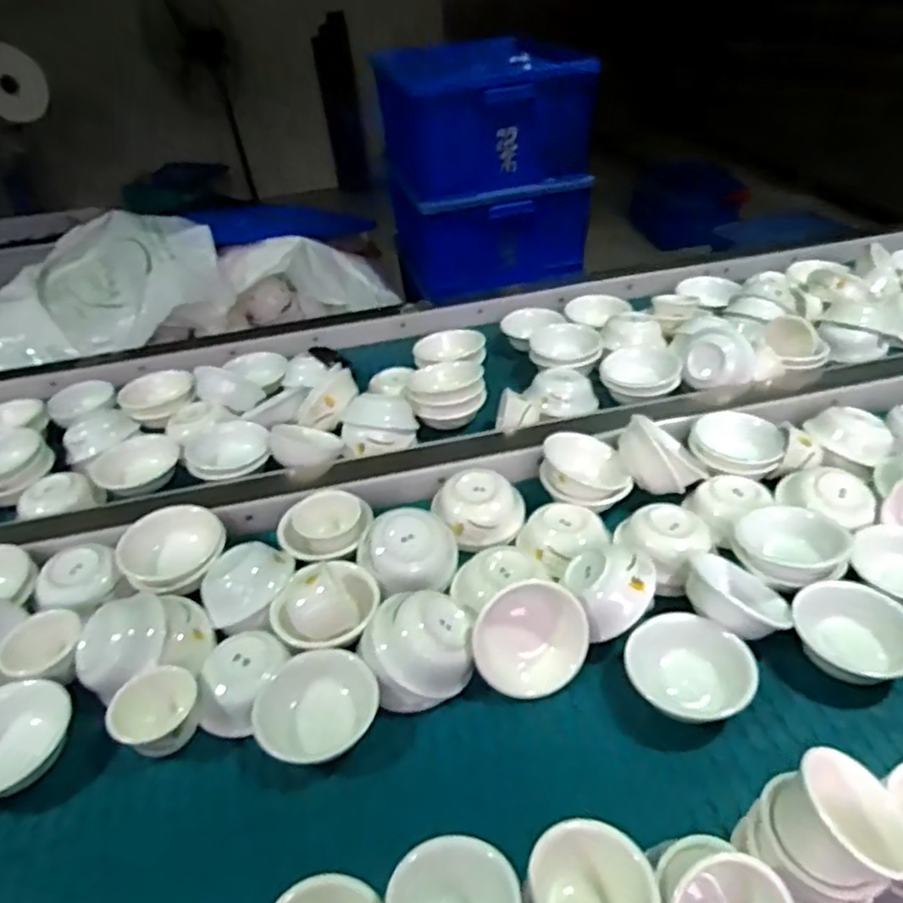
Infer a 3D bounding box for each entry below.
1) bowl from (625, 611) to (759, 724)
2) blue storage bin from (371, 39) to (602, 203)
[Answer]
[{"bbox_3d":[0.226,0.205,0.639,0.115,0.058,0.096,14,42,23],"label":"bowl"},{"bbox_3d":[0.050,-0.839,1.636,0.418,0.240,0.529,-12,38,-9],"label":"blue storage bin"}]

